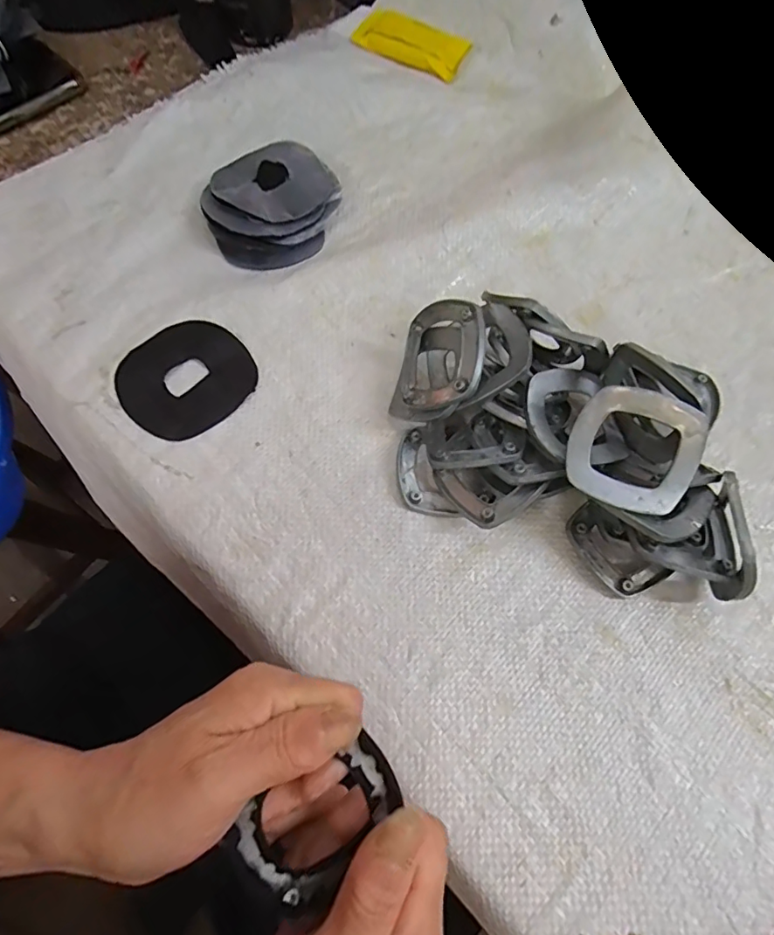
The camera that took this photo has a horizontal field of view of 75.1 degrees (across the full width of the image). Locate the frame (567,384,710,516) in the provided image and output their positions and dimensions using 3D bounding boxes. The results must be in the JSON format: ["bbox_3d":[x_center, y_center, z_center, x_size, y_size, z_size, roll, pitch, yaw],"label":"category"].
[{"bbox_3d":[0.123,-0.009,0.249,0.060,0.006,0.058,19,100,5],"label":"frame"}]

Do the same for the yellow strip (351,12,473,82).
[{"bbox_3d":[0.019,-0.376,0.444,0.099,0.014,0.042,22,69,7],"label":"yellow strip"}]

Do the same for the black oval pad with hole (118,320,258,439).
[{"bbox_3d":[-0.127,-0.057,0.321,0.080,0.005,0.076,-41,75,-16],"label":"black oval pad with hole"}]

